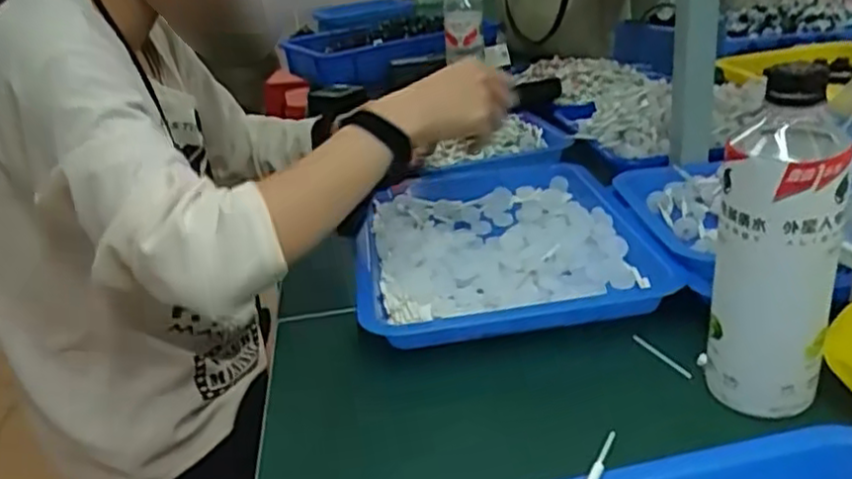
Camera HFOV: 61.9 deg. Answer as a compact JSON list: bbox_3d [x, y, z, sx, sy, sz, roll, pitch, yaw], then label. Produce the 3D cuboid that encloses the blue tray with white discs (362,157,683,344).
[{"bbox_3d":[0.069,-0.001,0.698,0.262,0.037,0.342,-7,25,-1],"label":"blue tray with white discs"}]

